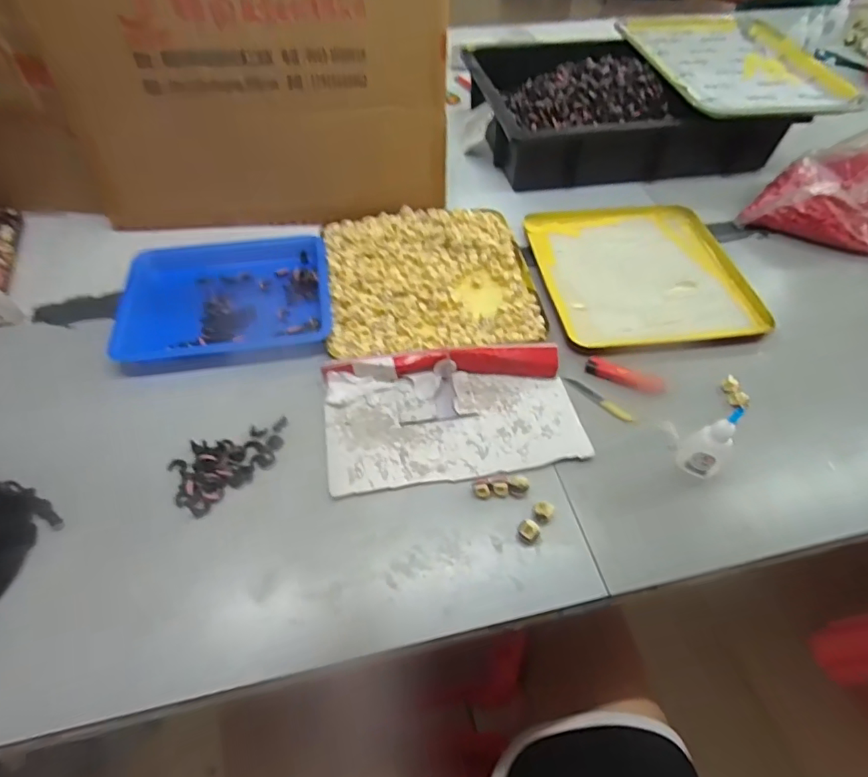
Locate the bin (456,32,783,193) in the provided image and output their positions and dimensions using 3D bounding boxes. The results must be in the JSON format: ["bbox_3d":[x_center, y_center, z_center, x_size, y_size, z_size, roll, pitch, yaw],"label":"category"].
[{"bbox_3d":[0.277,-0.439,0.780,0.416,0.100,0.269,-9,52,-7],"label":"bin"}]

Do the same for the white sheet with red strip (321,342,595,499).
[{"bbox_3d":[0.018,0.021,0.477,0.235,0.024,0.129,-7,52,-6],"label":"white sheet with red strip"}]

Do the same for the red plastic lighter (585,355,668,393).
[{"bbox_3d":[0.195,-0.013,0.517,0.077,0.014,0.020,22,55,16],"label":"red plastic lighter"}]

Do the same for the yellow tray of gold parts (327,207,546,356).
[{"bbox_3d":[-0.004,-0.131,0.584,0.230,0.024,0.222,-6,52,-5],"label":"yellow tray of gold parts"}]

